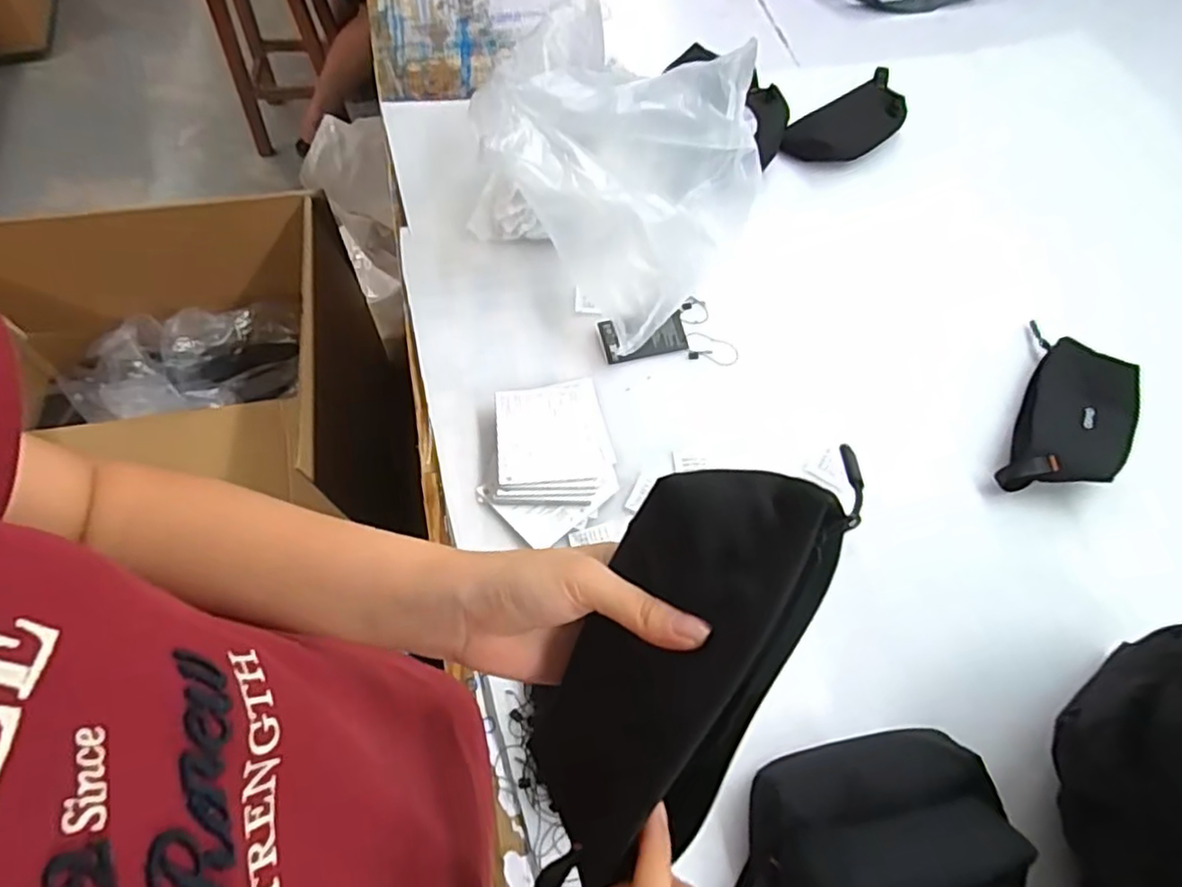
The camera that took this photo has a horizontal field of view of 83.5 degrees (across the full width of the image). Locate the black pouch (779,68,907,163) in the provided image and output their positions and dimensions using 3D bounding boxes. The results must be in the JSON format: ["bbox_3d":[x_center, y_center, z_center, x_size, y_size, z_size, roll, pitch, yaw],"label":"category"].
[{"bbox_3d":[0.344,-0.425,0.881,0.218,0.018,0.095,-35,68,-19],"label":"black pouch"}]

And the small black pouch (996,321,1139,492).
[{"bbox_3d":[0.483,-0.034,0.664,0.098,0.046,0.220,25,63,11],"label":"small black pouch"}]

